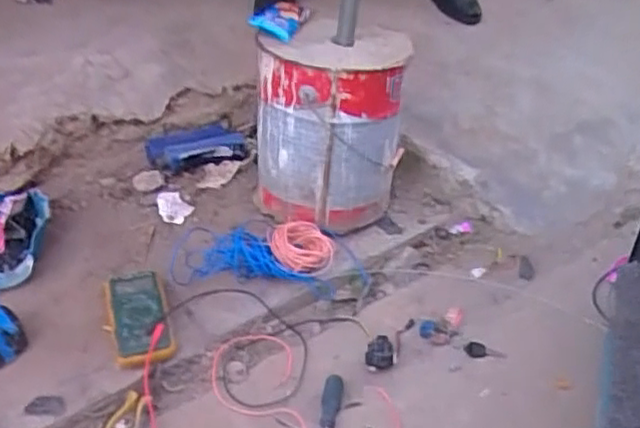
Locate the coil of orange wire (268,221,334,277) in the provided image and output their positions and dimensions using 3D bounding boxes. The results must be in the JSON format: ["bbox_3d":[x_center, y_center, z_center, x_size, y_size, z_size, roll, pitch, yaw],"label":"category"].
[{"bbox_3d":[-0.035,0.060,1.224,0.120,0.024,0.101,38,63,14],"label":"coil of orange wire"}]

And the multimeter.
[{"bbox_3d":[-0.301,0.171,1.117,0.097,0.042,0.200,-13,37,-16],"label":"multimeter"}]

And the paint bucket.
[{"bbox_3d":[0.021,-0.177,1.334,0.295,0.336,0.265,-2,36,-1],"label":"paint bucket"}]

